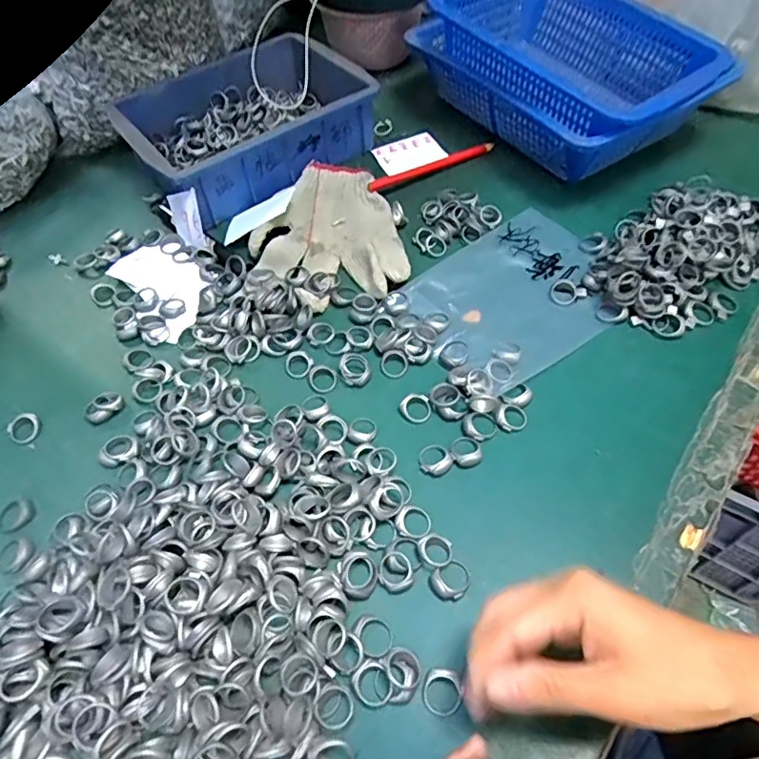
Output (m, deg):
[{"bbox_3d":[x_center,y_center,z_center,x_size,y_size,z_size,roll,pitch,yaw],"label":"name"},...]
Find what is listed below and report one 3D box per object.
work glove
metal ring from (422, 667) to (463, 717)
[{"bbox_3d":[-0.053,-0.145,0.537,0.135,0.024,0.193,-14,54,-7],"label":"work glove"},{"bbox_3d":[0.034,0.173,0.310,0.021,0.004,0.024,1,54,4],"label":"metal ring"}]

